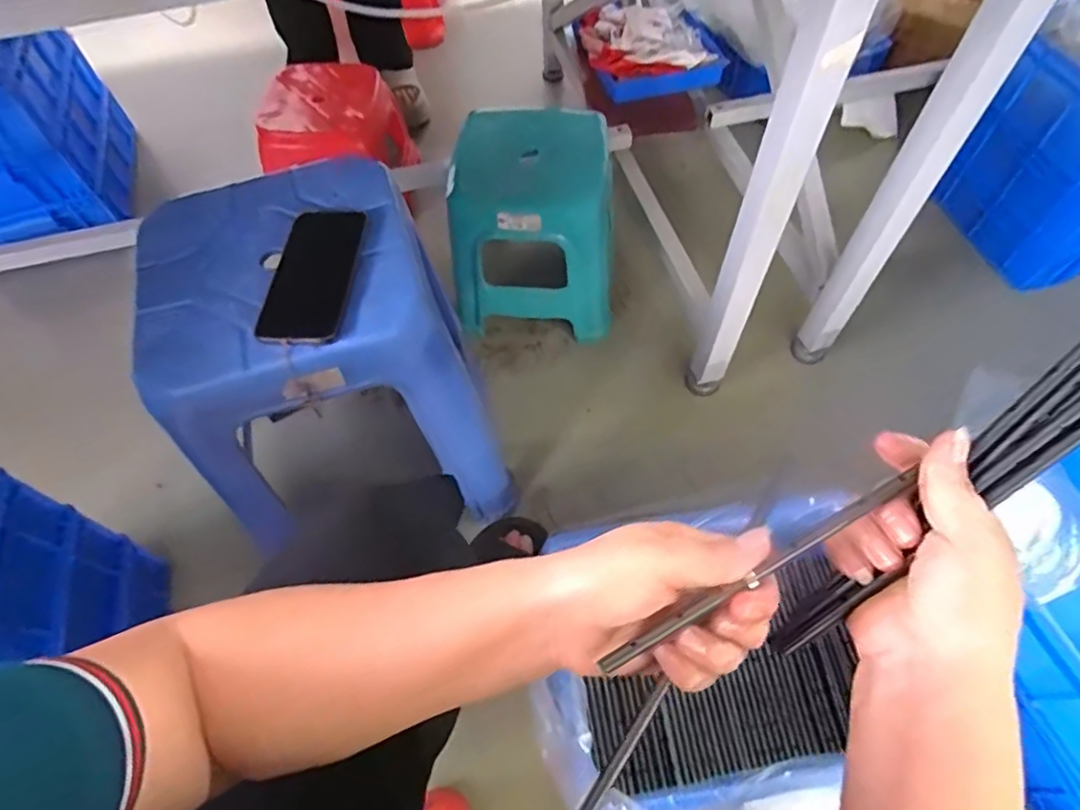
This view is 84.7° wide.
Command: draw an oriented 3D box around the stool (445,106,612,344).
[{"bbox_3d":[-0.007,-0.295,1.015,0.260,0.281,0.247,2,59,3],"label":"stool"}]

